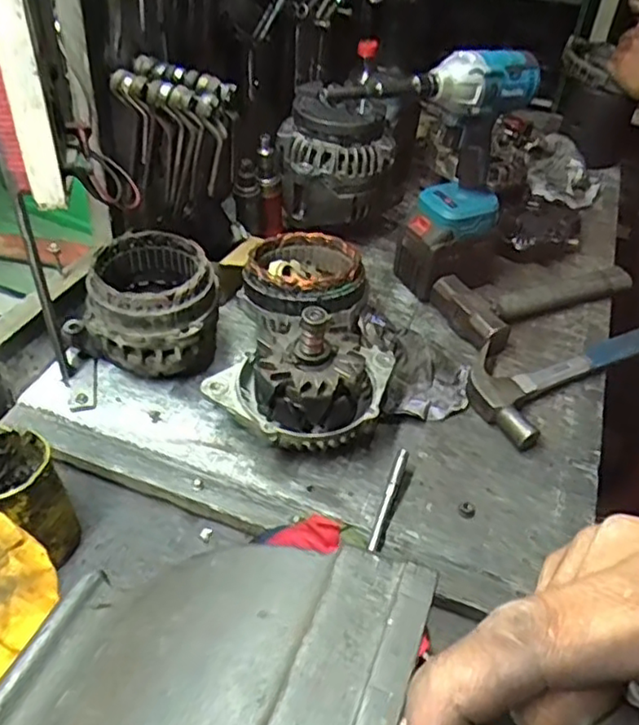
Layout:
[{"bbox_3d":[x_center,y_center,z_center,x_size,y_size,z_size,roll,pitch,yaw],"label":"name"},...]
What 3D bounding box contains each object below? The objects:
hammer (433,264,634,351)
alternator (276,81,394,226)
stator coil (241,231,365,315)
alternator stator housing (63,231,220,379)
[{"bbox_3d":[0.283,-0.094,0.830,0.283,0.046,0.111,-21,51,-24],"label":"hammer"},{"bbox_3d":[0.022,-0.267,0.831,0.149,0.130,0.122,-2,42,-7],"label":"alternator"},{"bbox_3d":[-0.019,-0.099,0.705,0.125,0.054,0.130,3,42,-2],"label":"stator coil"},{"bbox_3d":[-0.183,-0.054,0.680,0.147,0.122,0.122,12,45,7],"label":"alternator stator housing"}]

